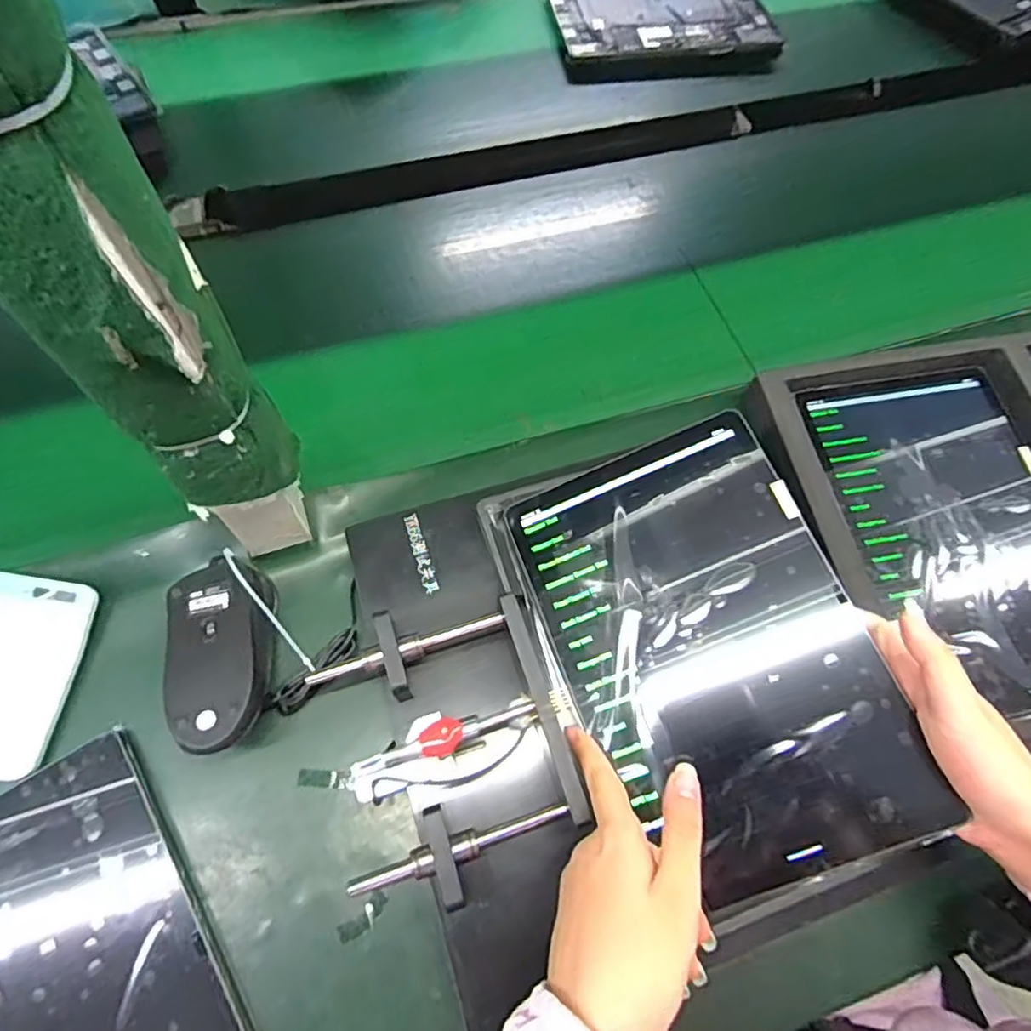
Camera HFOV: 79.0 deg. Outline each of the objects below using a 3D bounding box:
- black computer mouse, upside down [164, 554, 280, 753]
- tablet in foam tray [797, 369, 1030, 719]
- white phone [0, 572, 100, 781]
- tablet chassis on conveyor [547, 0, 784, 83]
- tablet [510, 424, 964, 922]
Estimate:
[{"bbox_3d":[-0.181,0.082,0.384,0.060,0.044,0.123,-5,65,-9],"label":"black computer mouse, upside down"},{"bbox_3d":[0.324,0.010,0.452,0.168,0.011,0.255,-9,68,-8],"label":"tablet in foam tray"},{"bbox_3d":[-0.309,0.095,0.379,0.077,0.008,0.116,8,70,-6],"label":"white phone"},{"bbox_3d":[0.170,-0.590,0.748,0.251,0.034,0.181,-7,64,-6],"label":"tablet chassis on conveyor"},{"bbox_3d":[0.111,0.073,0.367,0.163,0.008,0.253,-24,69,6],"label":"tablet"}]

